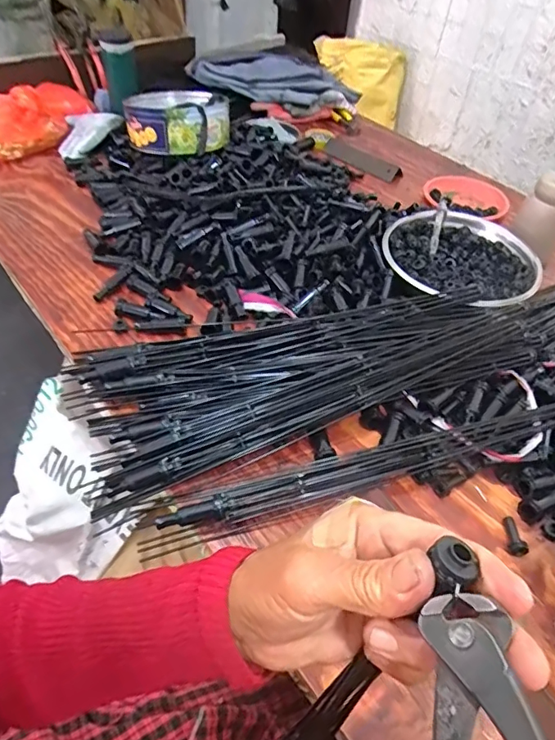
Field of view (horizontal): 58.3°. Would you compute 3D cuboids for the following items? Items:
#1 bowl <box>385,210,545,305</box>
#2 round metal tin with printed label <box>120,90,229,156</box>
[{"bbox_3d":[0.265,-0.148,0.737,0.213,0.075,0.206,3,48,-3],"label":"bowl"},{"bbox_3d":[-0.186,-0.477,0.931,0.187,0.072,0.188,-3,49,-9],"label":"round metal tin with printed label"}]

